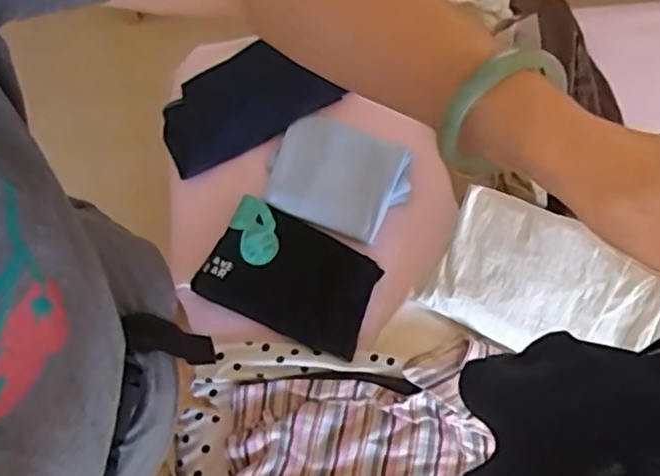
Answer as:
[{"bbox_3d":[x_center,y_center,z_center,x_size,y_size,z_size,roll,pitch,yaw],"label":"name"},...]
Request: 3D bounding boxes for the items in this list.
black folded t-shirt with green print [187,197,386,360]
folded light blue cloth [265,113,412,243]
[{"bbox_3d":[-0.057,0.056,0.933,0.239,0.019,0.160,24,74,7],"label":"black folded t-shirt with green print"},{"bbox_3d":[0.010,-0.093,0.980,0.204,0.023,0.159,22,74,6],"label":"folded light blue cloth"}]

